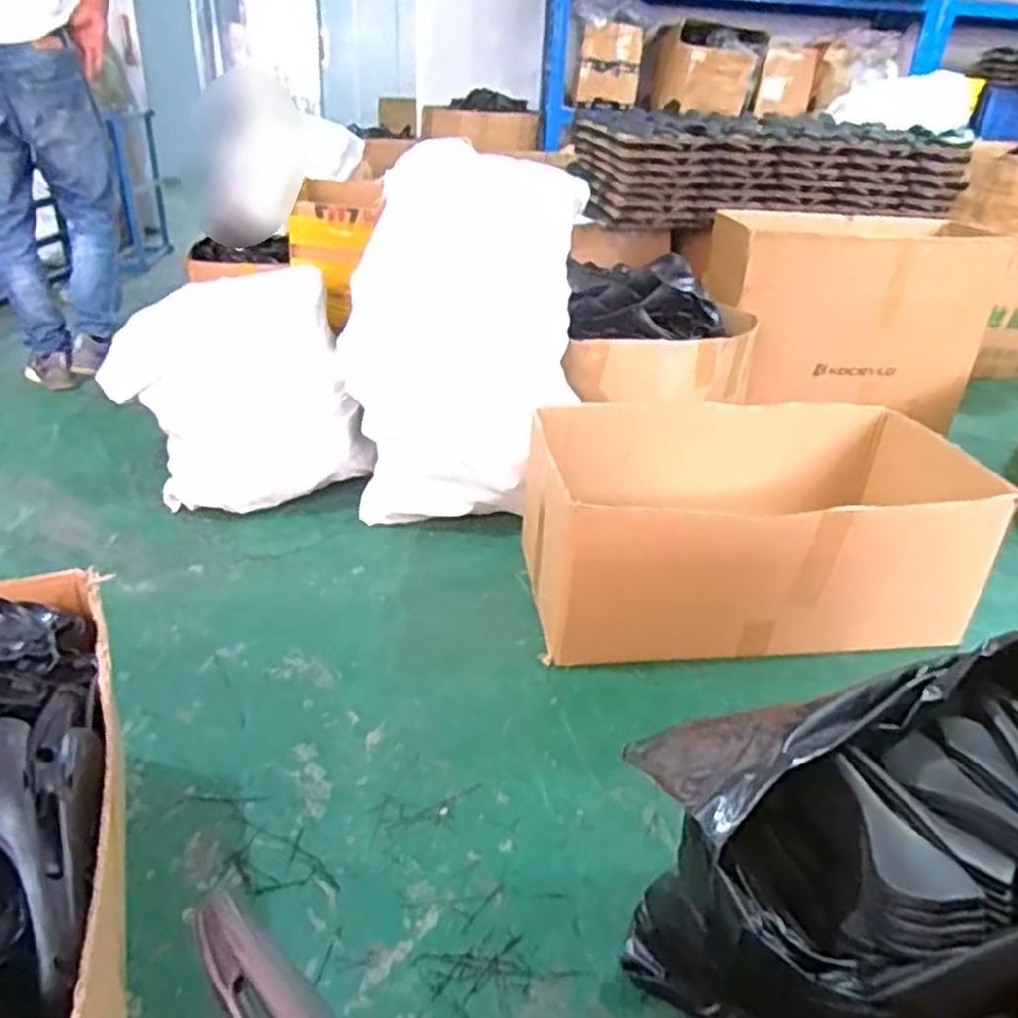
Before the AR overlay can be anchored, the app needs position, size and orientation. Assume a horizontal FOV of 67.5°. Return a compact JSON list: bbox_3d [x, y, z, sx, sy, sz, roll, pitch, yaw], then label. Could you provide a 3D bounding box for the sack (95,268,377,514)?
[{"bbox_3d":[-0.604,-0.248,1.699,0.511,0.438,0.296,-10,32,-23],"label":"sack"}]

